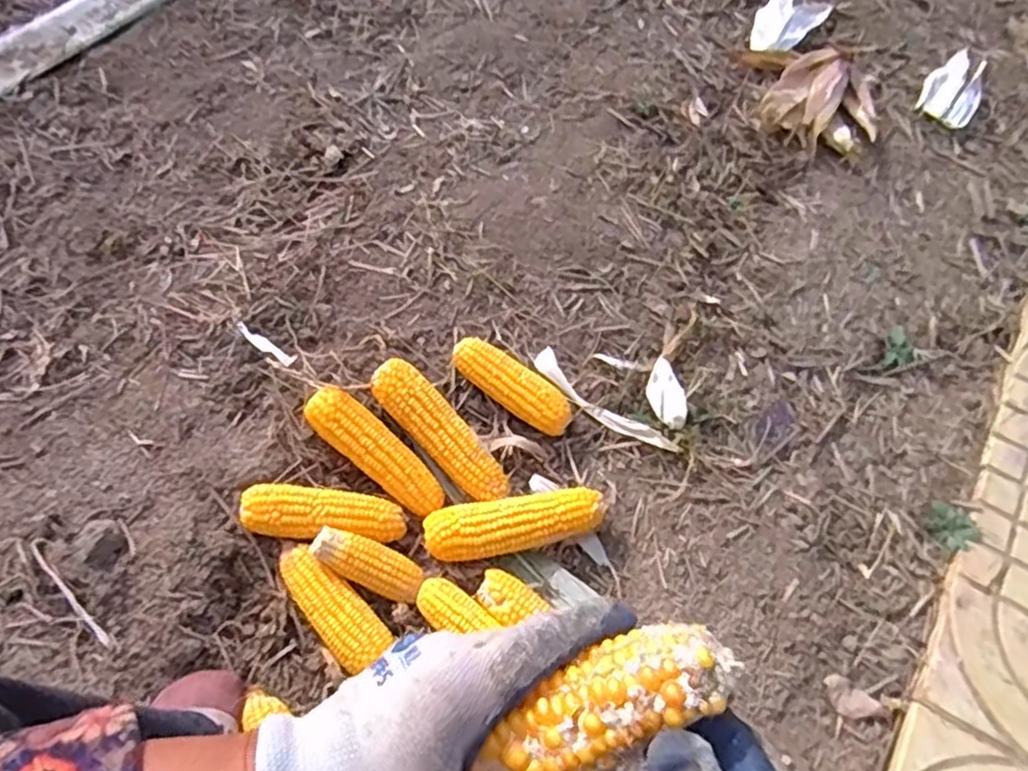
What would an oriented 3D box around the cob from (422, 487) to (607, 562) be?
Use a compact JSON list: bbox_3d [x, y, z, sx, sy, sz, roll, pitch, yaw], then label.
[{"bbox_3d":[0.001,0.145,0.744,0.186,0.042,0.057,-5,64,-6],"label":"cob"}]

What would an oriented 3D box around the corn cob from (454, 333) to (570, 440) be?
[{"bbox_3d":[-0.002,0.002,0.817,0.150,0.045,0.047,33,66,12],"label":"corn cob"}]

